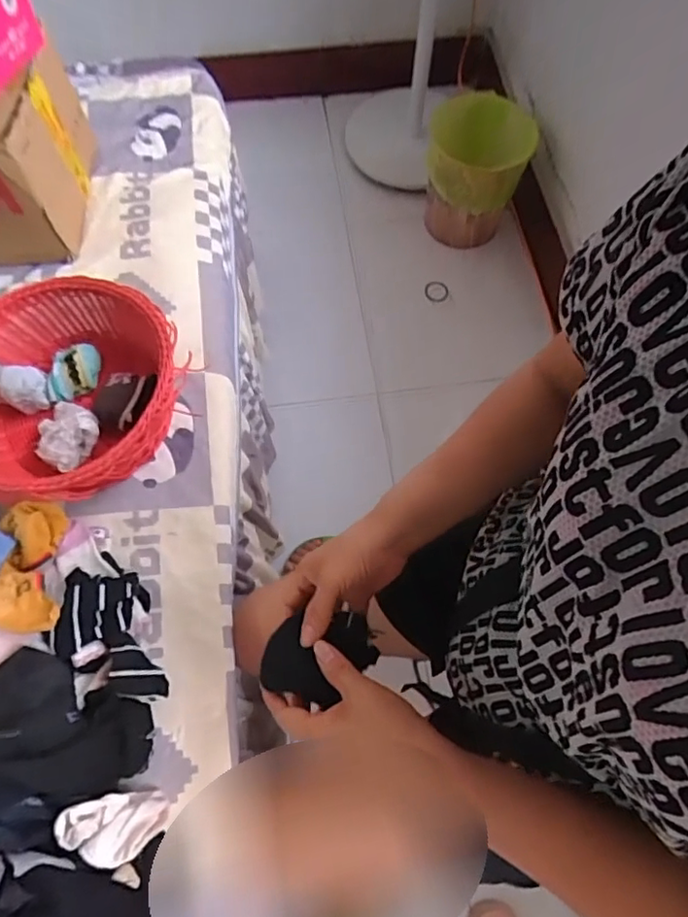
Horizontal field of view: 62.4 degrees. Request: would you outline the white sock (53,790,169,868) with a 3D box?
[{"bbox_3d":[-0.211,0.341,0.523,0.095,0.024,0.054,6,61,-26],"label":"white sock"}]

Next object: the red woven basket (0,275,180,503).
[{"bbox_3d":[-0.333,-0.066,0.699,0.269,0.133,0.273,0,67,0],"label":"red woven basket"}]

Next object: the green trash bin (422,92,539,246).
[{"bbox_3d":[0.306,-0.672,1.338,0.232,0.271,0.210,13,68,5],"label":"green trash bin"}]

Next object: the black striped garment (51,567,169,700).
[{"bbox_3d":[-0.243,0.180,0.575,0.086,0.056,0.144,-19,69,-8],"label":"black striped garment"}]

